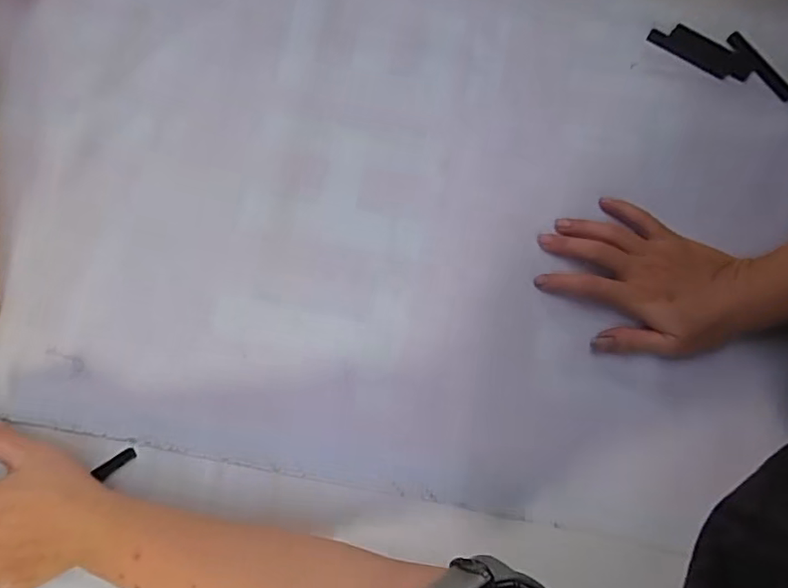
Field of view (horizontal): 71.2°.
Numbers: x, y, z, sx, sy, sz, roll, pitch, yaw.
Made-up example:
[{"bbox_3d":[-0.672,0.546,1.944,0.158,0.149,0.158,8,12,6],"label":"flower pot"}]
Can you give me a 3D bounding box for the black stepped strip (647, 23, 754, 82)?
[{"bbox_3d":[0.271,-0.215,0.485,0.089,0.007,0.031,33,79,7],"label":"black stepped strip"}]

